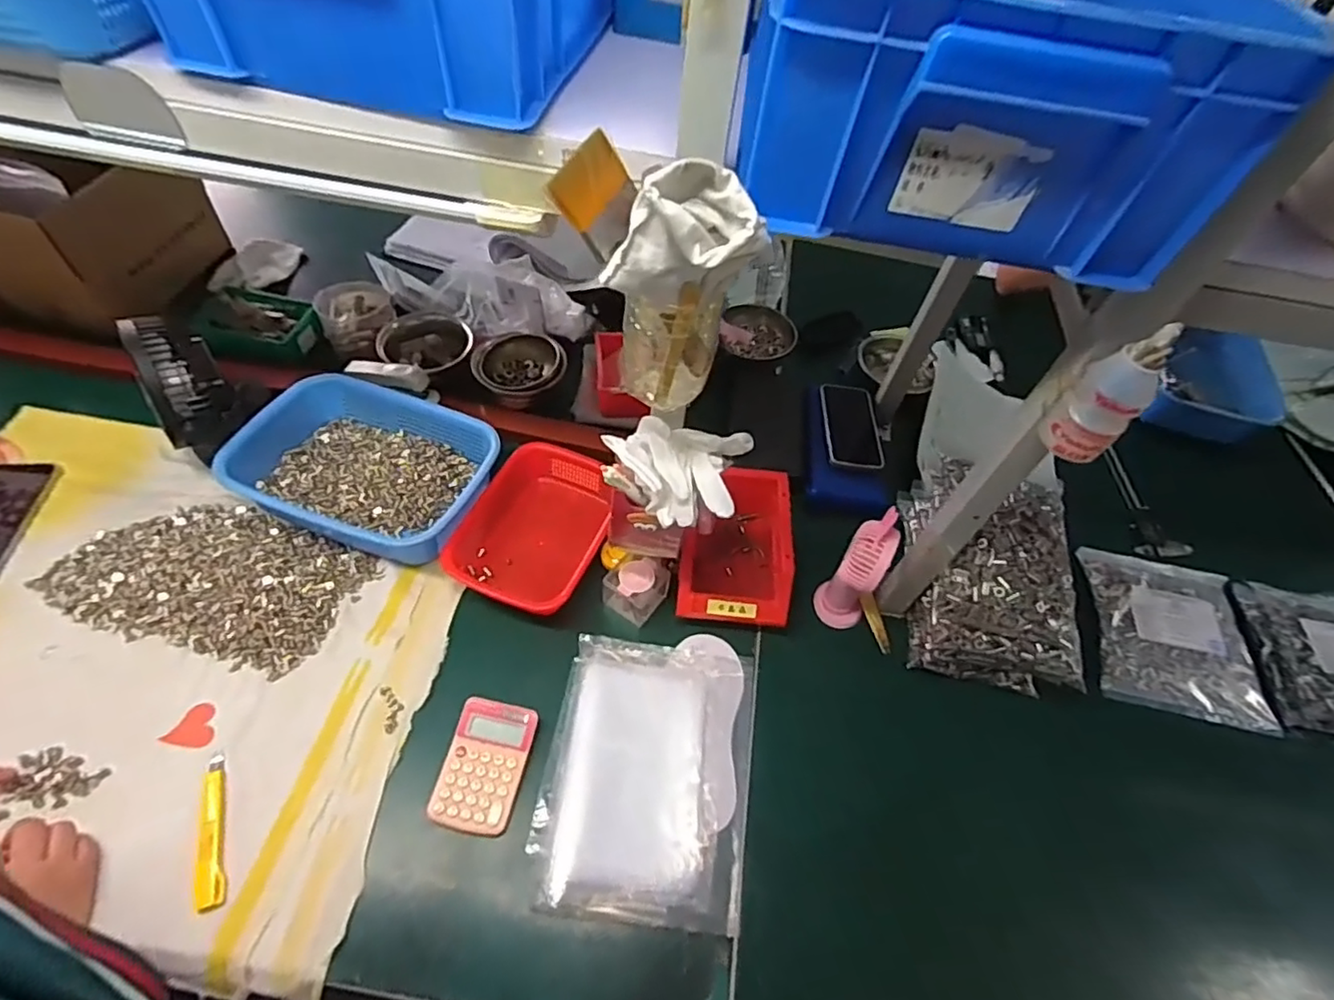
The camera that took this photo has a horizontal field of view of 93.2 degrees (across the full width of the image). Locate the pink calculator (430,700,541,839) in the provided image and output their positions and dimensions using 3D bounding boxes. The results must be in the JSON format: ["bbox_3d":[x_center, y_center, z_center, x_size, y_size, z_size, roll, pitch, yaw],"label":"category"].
[{"bbox_3d":[-0.180,0.259,0.620,0.079,0.020,0.118,11,53,3],"label":"pink calculator"}]

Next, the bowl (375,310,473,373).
[{"bbox_3d":[-0.347,-0.214,0.920,0.126,0.073,0.126,3,53,-3],"label":"bowl"}]

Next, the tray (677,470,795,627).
[{"bbox_3d":[0.081,0.054,0.759,0.122,0.074,0.191,8,53,1],"label":"tray"}]

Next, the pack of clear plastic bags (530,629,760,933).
[{"bbox_3d":[-0.018,0.260,0.633,0.191,0.022,0.270,10,53,2],"label":"pack of clear plastic bags"}]

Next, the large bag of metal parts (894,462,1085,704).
[{"bbox_3d":[0.362,0.086,0.723,0.148,0.132,0.230,10,53,2],"label":"large bag of metal parts"}]

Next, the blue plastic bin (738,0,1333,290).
[{"bbox_3d":[0.196,-0.304,0.415,0.256,0.119,0.352,13,52,3],"label":"blue plastic bin"}]

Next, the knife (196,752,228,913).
[{"bbox_3d":[-0.411,0.294,0.571,0.020,0.011,0.134,-17,57,-17],"label":"knife"}]

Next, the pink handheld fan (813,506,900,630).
[{"bbox_3d":[0.213,0.082,0.707,0.057,0.145,0.072,33,57,18],"label":"pink handheld fan"}]

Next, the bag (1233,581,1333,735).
[{"bbox_3d":[0.766,0.178,0.726,0.123,0.052,0.175,14,53,5],"label":"bag"}]

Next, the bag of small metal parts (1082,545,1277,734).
[{"bbox_3d":[0.614,0.158,0.759,0.176,0.035,0.206,16,54,7],"label":"bag of small metal parts"}]

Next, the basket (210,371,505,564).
[{"bbox_3d":[-0.375,-0.042,0.797,0.290,0.069,0.206,18,54,8],"label":"basket"}]

